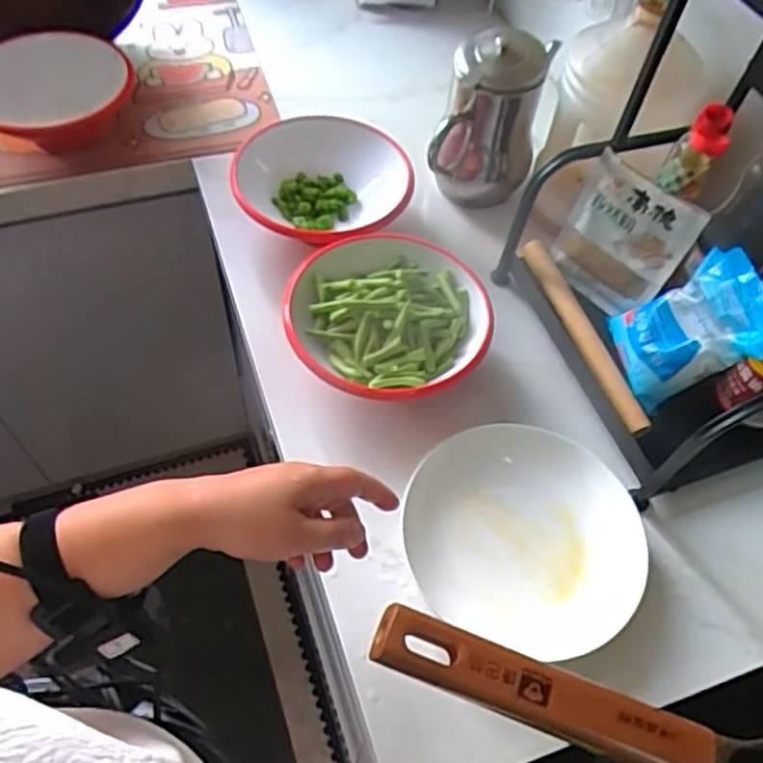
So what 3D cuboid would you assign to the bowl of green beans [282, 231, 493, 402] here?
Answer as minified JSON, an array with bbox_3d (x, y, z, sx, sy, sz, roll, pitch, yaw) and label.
[{"bbox_3d":[0.007,-0.056,0.684,0.187,0.057,0.190,2,57,-3],"label":"bowl of green beans"}]

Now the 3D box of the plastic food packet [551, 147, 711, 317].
[{"bbox_3d":[0.238,-0.137,0.698,0.035,0.150,0.112,-38,67,-25],"label":"plastic food packet"}]

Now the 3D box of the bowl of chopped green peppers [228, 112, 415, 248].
[{"bbox_3d":[-0.068,-0.214,0.780,0.186,0.064,0.188,2,57,-3],"label":"bowl of chopped green peppers"}]

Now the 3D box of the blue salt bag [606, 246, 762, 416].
[{"bbox_3d":[0.290,-0.049,0.648,0.045,0.138,0.099,9,58,-46],"label":"blue salt bag"}]

